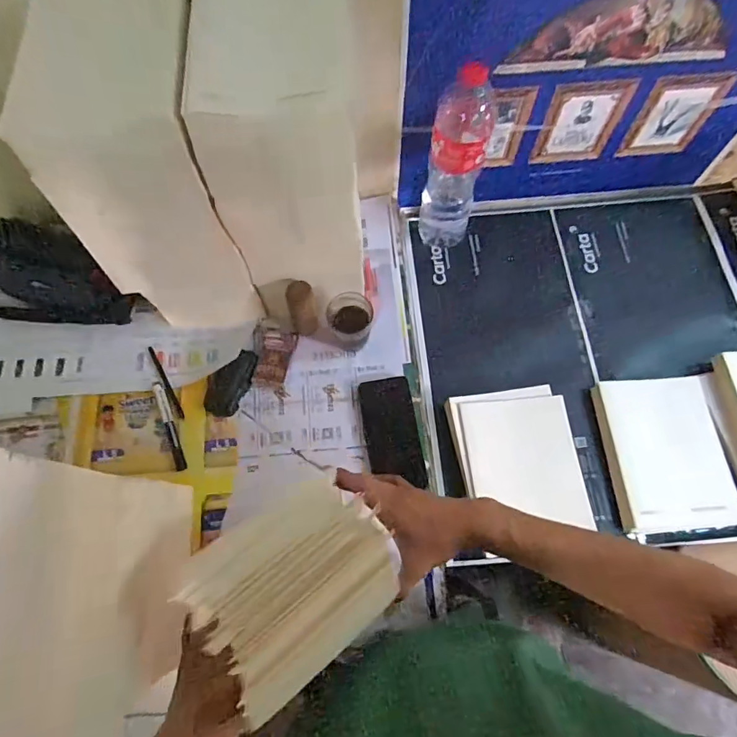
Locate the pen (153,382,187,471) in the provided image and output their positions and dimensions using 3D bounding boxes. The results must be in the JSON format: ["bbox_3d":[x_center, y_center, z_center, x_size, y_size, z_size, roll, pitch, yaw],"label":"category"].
[{"bbox_3d":[-0.302,0.085,0.706,0.015,0.019,0.142,-21,70,-7],"label":"pen"}]

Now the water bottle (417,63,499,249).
[{"bbox_3d":[0.141,-0.322,0.756,0.089,0.295,0.103,14,69,6],"label":"water bottle"}]

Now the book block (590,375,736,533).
[{"bbox_3d":[0.448,0.129,0.715,0.173,0.044,0.225,-4,68,-1],"label":"book block"}]

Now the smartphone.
[{"bbox_3d":[0.034,0.093,0.695,0.078,0.007,0.162,-9,69,-3],"label":"smartphone"}]

